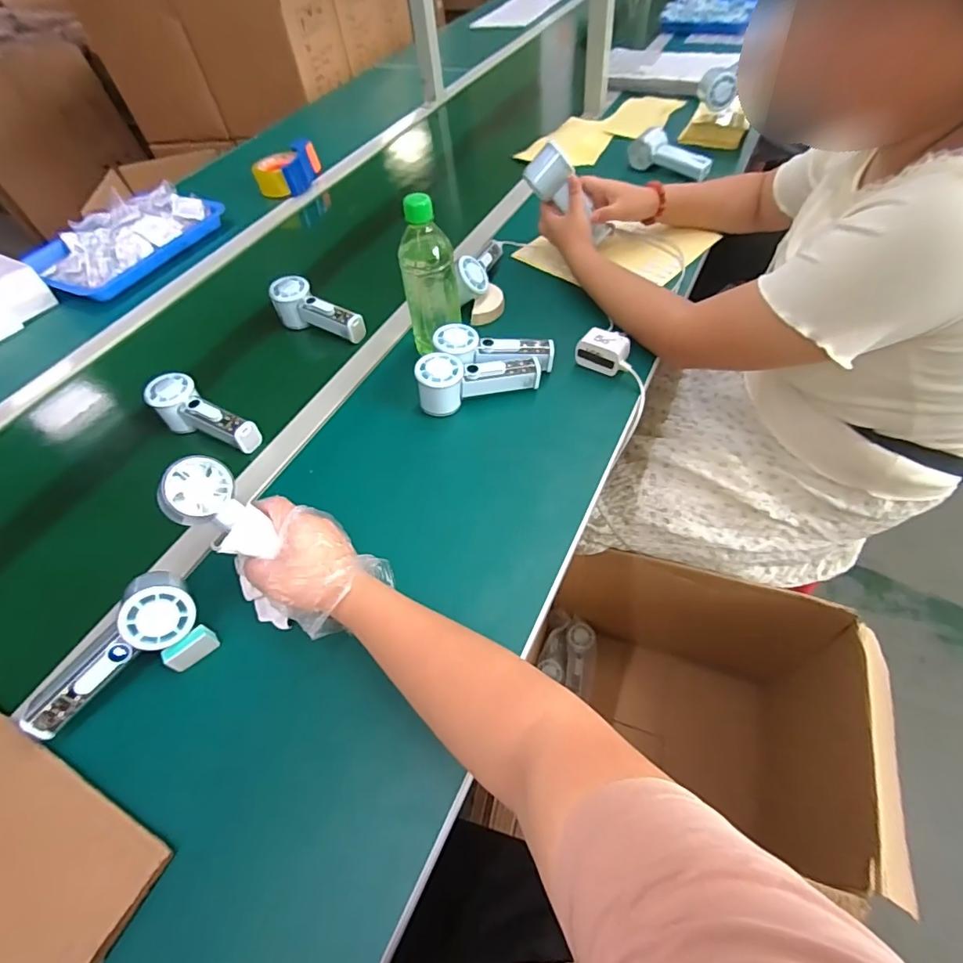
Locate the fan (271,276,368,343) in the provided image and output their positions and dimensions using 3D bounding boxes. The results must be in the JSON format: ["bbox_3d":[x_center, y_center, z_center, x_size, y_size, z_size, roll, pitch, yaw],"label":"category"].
[{"bbox_3d":[-0.243,-0.252,0.768,0.157,0.065,0.053,25,59,7],"label":"fan"}]

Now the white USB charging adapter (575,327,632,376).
[{"bbox_3d":[0.162,-0.171,0.666,0.070,0.041,0.043,18,57,19],"label":"white USB charging adapter"}]

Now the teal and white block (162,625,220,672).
[{"bbox_3d":[-0.272,0.157,0.472,0.044,0.023,0.018,-37,58,-20],"label":"teal and white block"}]

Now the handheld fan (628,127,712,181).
[{"bbox_3d":[0.361,-0.626,0.965,0.163,0.055,0.051,30,62,26],"label":"handheld fan"}]

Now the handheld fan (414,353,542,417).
[{"bbox_3d":[-0.002,-0.126,0.636,0.151,0.059,0.051,-6,53,2],"label":"handheld fan"}]

